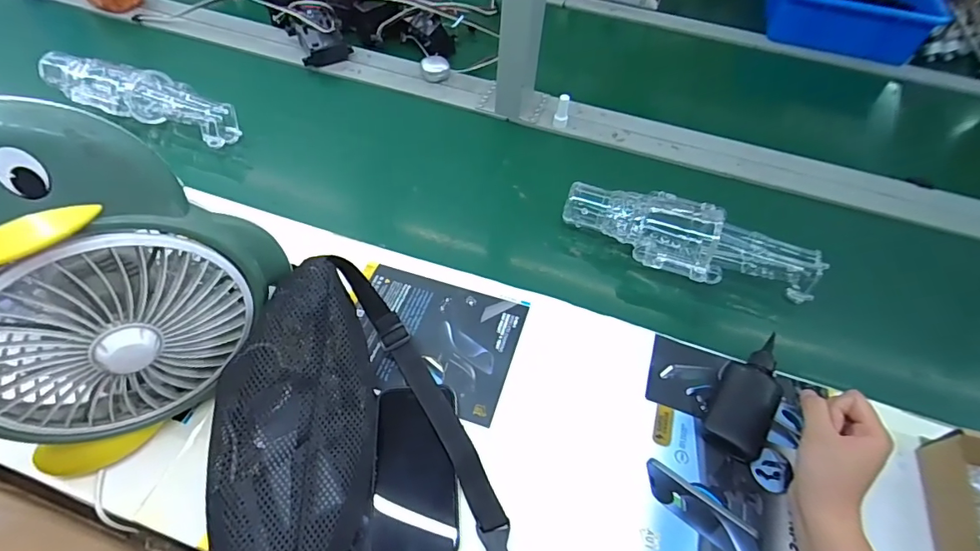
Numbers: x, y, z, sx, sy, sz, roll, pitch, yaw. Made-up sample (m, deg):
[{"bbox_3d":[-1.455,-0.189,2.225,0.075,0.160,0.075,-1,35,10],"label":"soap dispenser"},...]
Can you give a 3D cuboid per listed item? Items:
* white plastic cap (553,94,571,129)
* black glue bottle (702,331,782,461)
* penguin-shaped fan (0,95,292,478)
[{"bbox_3d":[0.109,-0.248,0.740,0.020,0.048,0.020,2,55,-3],"label":"white plastic cap"},{"bbox_3d":[0.259,0.118,0.492,0.057,0.027,0.133,30,59,16],"label":"black glue bottle"},{"bbox_3d":[-0.295,0.011,0.363,0.252,0.267,0.106,-35,64,-25],"label":"penguin-shaped fan"}]

